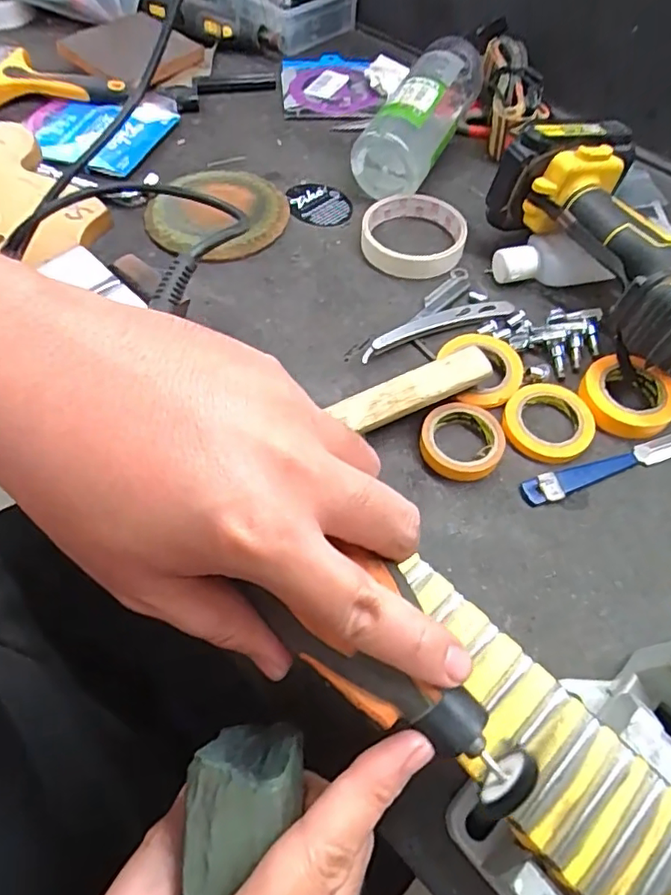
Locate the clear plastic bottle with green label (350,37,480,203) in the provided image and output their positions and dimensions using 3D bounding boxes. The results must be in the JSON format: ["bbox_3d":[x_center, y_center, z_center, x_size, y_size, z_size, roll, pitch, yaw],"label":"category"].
[{"bbox_3d":[0.083,-0.307,0.521,0.066,0.070,0.191,23,61,14],"label":"clear plastic bottle with green label"}]

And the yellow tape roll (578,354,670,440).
[{"bbox_3d":[0.195,-0.034,0.381,0.060,0.017,0.054,32,63,18],"label":"yellow tape roll"}]

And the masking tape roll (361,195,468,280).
[{"bbox_3d":[0.065,-0.177,0.467,0.081,0.021,0.079,9,59,5],"label":"masking tape roll"}]

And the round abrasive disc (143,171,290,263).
[{"bbox_3d":[-0.101,-0.206,0.491,0.115,0.014,0.115,0,58,0],"label":"round abrasive disc"}]

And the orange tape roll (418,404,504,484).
[{"bbox_3d":[0.081,-0.006,0.365,0.052,0.012,0.055,0,58,0],"label":"orange tape roll"}]

